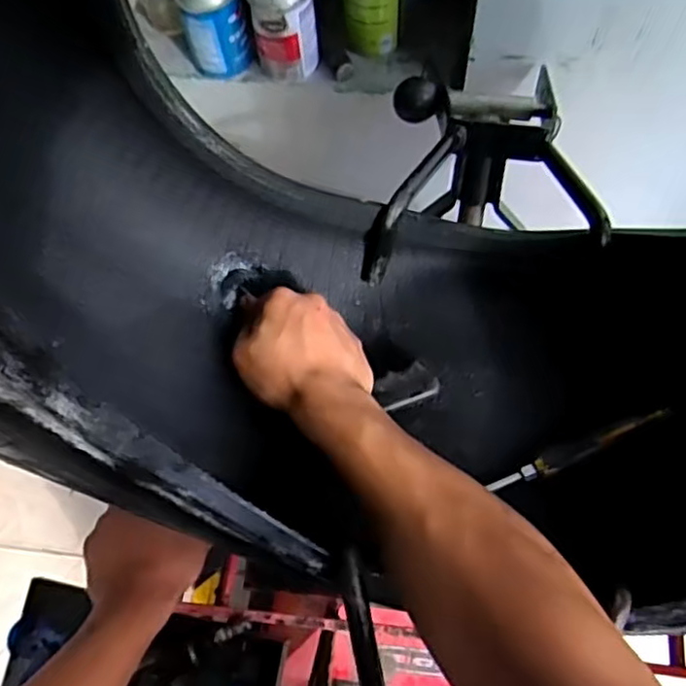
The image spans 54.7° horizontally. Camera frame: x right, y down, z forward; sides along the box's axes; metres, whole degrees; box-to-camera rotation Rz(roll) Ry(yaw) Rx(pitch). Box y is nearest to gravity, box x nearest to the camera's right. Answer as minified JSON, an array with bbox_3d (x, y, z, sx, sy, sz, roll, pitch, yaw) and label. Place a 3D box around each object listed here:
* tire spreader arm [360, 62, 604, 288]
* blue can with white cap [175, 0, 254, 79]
[{"bbox_3d":[0.108,-0.143,0.570,0.167,0.153,0.213,2,67,4],"label":"tire spreader arm"},{"bbox_3d":[-0.131,-0.327,0.673,0.059,0.117,0.047,-22,67,-6],"label":"blue can with white cap"}]

